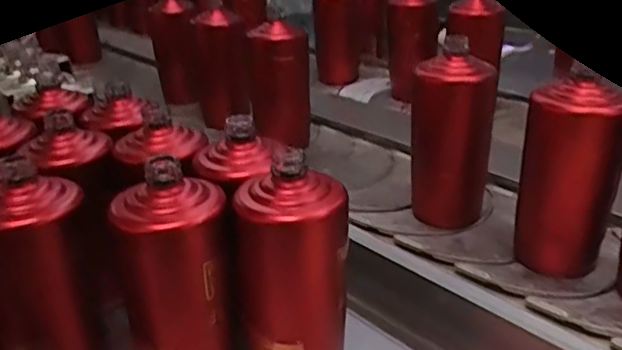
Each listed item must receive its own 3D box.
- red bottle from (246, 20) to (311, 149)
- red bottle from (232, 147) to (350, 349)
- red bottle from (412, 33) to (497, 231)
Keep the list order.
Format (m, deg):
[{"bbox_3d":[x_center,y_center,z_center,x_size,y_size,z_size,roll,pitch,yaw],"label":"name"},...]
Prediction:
[{"bbox_3d":[-0.041,-0.121,0.865,0.082,0.180,0.068,-7,26,-4],"label":"red bottle"},{"bbox_3d":[-0.016,0.080,0.466,0.076,0.180,0.069,18,34,38],"label":"red bottle"},{"bbox_3d":[0.145,-0.037,0.648,0.076,0.187,0.062,19,35,40],"label":"red bottle"}]

